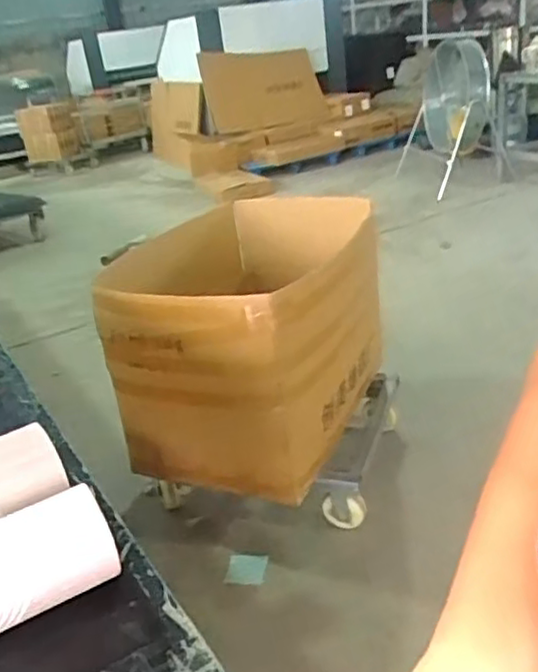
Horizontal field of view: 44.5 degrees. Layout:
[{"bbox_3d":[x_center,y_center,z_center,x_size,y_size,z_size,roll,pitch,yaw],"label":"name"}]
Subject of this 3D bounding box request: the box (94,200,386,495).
[{"bbox_3d":[-0.059,0.042,1.859,0.596,0.566,0.629,8,29,30],"label":"box"}]

